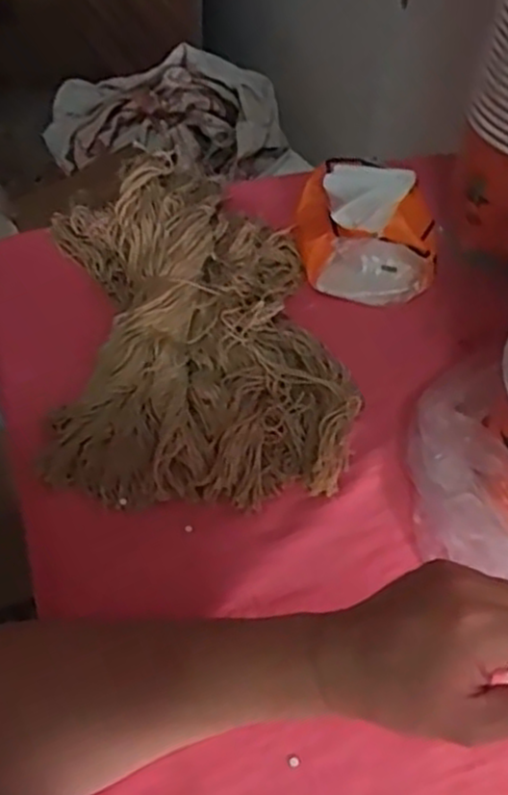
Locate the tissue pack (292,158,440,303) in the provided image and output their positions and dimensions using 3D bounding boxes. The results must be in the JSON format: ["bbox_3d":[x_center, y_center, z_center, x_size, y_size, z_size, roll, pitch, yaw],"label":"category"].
[{"bbox_3d":[0.101,-0.161,0.687,0.123,0.079,0.131,4,50,0],"label":"tissue pack"}]

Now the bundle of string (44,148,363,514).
[{"bbox_3d":[-0.055,-0.075,0.629,0.233,0.057,0.353,-5,51,-7],"label":"bundle of string"}]

